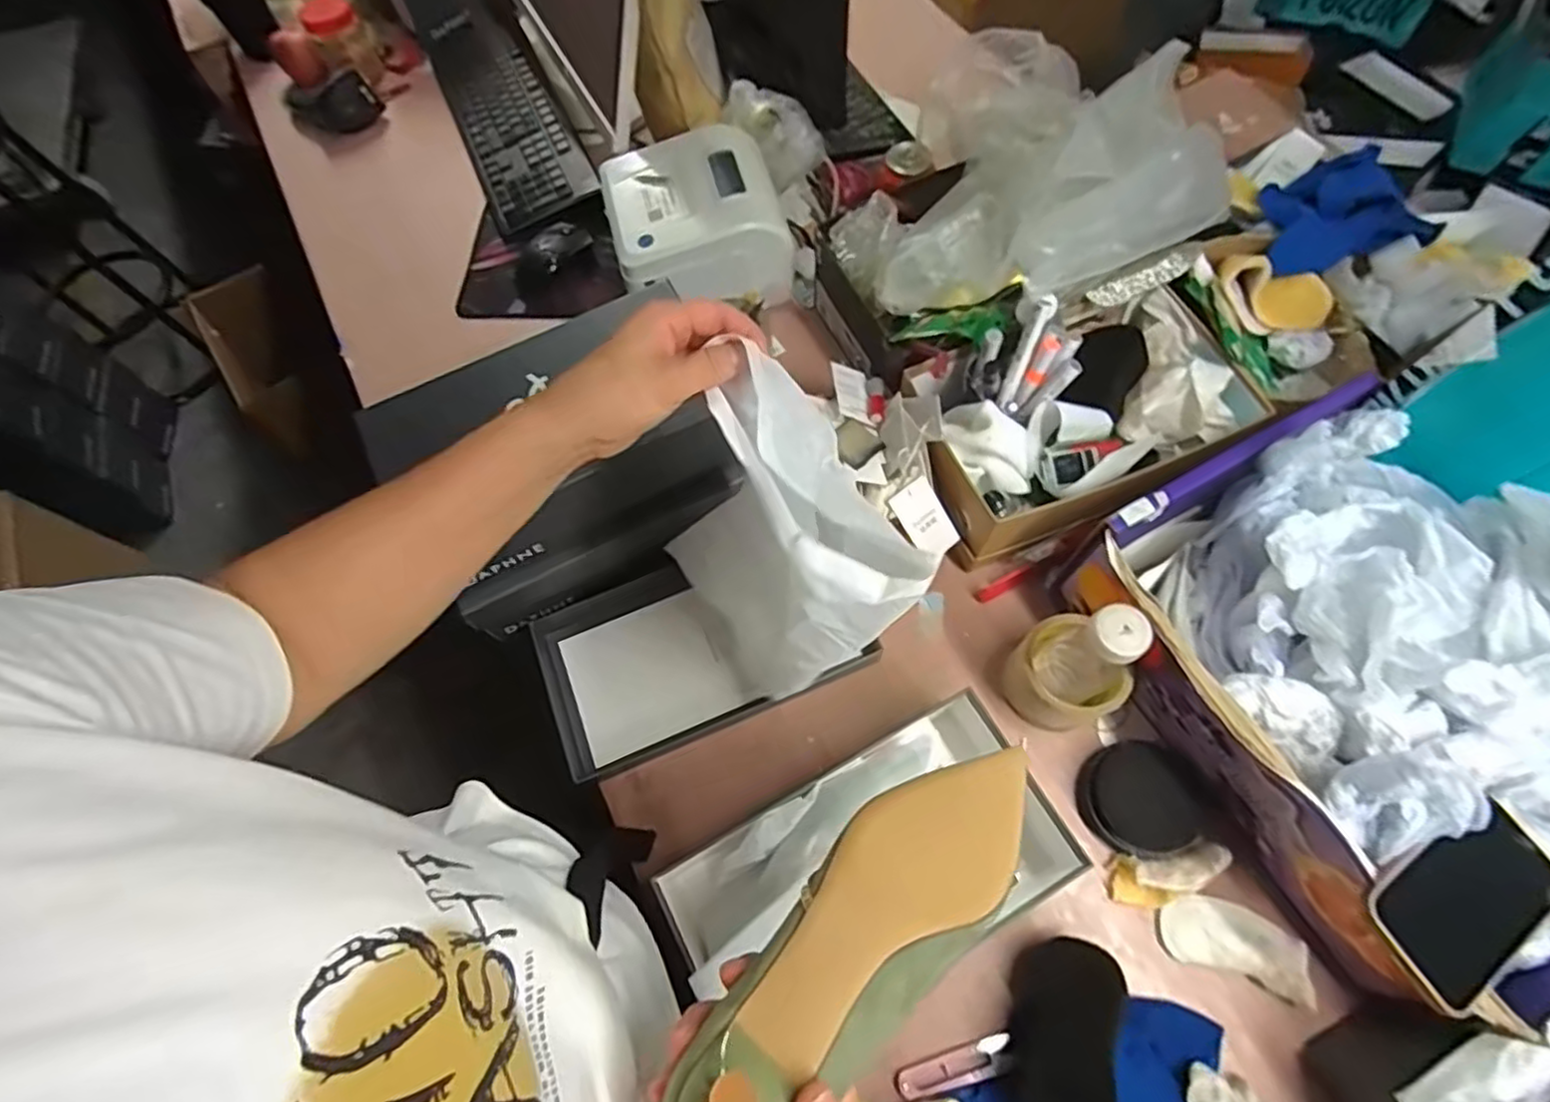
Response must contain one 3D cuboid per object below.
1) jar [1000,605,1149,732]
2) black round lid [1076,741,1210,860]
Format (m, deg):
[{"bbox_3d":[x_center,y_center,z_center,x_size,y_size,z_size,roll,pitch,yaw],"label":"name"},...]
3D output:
[{"bbox_3d":[0.247,0.098,0.566,0.073,0.188,0.087,-38,70,-13],"label":"jar"},{"bbox_3d":[0.318,0.213,0.591,0.096,0.035,0.089,-1,66,3],"label":"black round lid"}]

